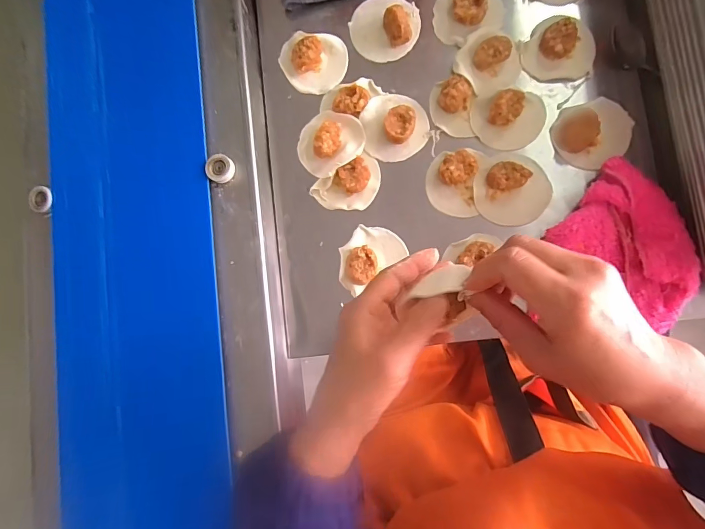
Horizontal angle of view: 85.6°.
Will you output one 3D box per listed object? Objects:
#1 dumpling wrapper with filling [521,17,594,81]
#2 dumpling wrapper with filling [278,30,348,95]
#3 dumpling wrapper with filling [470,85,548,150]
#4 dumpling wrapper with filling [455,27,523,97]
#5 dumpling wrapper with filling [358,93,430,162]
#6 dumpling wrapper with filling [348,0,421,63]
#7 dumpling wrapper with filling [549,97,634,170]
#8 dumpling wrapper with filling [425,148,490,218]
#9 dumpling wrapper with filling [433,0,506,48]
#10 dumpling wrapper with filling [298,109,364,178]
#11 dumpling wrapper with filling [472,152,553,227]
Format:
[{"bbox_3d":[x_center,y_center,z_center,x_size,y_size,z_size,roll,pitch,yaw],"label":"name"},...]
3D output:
[{"bbox_3d":[0.240,-0.248,0.443,0.078,0.026,0.065,0,84,7],"label":"dumpling wrapper with filling"},{"bbox_3d":[-0.051,-0.251,0.473,0.082,0.030,0.070,10,86,8],"label":"dumpling wrapper with filling"},{"bbox_3d":[0.180,-0.169,0.436,0.081,0.032,0.066,2,85,7],"label":"dumpling wrapper with filling"},{"bbox_3d":[0.161,-0.240,0.445,0.071,0.018,0.074,-1,84,7],"label":"dumpling wrapper with filling"},{"bbox_3d":[0.050,-0.167,0.452,0.076,0.025,0.079,-10,83,6],"label":"dumpling wrapper with filling"},{"bbox_3d":[0.039,-0.290,0.462,0.083,0.031,0.075,-2,84,7],"label":"dumpling wrapper with filling"},{"bbox_3d":[0.272,-0.151,0.430,0.077,0.022,0.076,-1,84,7],"label":"dumpling wrapper with filling"},{"bbox_3d":[0.117,-0.096,0.439,0.062,0.019,0.076,10,86,8],"label":"dumpling wrapper with filling"},{"bbox_3d":[0.137,-0.309,0.455,0.080,0.016,0.075,-25,82,4],"label":"dumpling wrapper with filling"},{"bbox_3d":[-0.028,-0.148,0.454,0.080,0.031,0.073,-1,84,7],"label":"dumpling wrapper with filling"},{"bbox_3d":[0.181,-0.088,0.428,0.083,0.020,0.082,-1,84,7],"label":"dumpling wrapper with filling"}]

